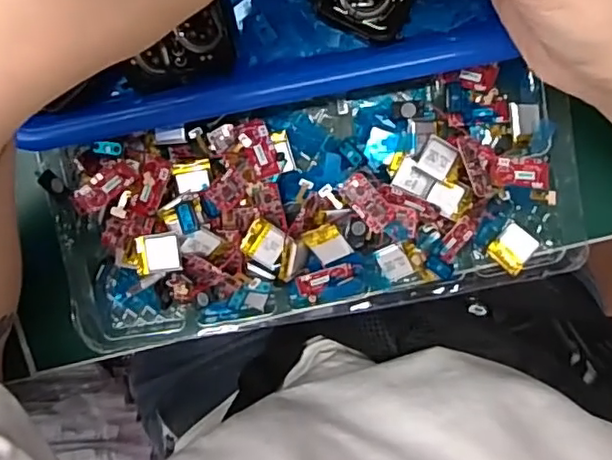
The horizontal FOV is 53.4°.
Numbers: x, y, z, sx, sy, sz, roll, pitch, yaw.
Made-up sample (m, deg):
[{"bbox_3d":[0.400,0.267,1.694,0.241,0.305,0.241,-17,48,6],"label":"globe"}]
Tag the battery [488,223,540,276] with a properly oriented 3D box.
[{"bbox_3d":[0.103,0.009,0.303,0.019,0.004,0.021,38,95,17],"label":"battery"}]

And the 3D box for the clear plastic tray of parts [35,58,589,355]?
[{"bbox_3d":[0.002,-0.006,0.297,0.252,0.041,0.108,-10,97,5],"label":"clear plastic tray of parts"}]

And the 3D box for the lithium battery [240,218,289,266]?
[{"bbox_3d":[-0.020,0.006,0.298,0.020,0.004,0.020,33,89,-17],"label":"lithium battery"}]

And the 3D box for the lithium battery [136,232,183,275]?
[{"bbox_3d":[-0.069,0.011,0.288,0.020,0.007,0.019,-7,99,-20],"label":"lithium battery"}]

